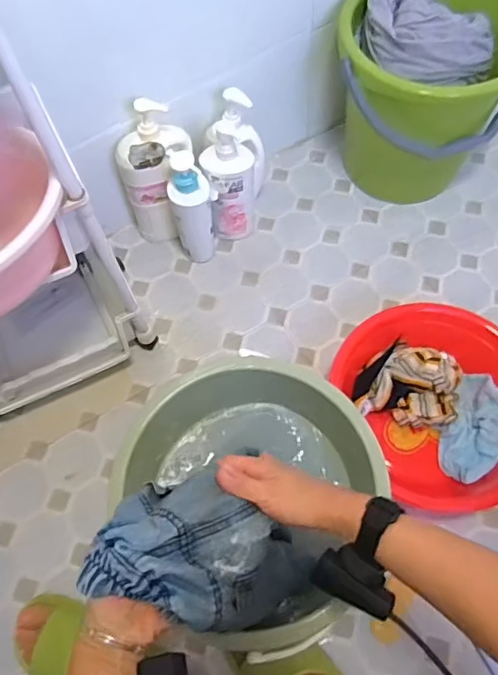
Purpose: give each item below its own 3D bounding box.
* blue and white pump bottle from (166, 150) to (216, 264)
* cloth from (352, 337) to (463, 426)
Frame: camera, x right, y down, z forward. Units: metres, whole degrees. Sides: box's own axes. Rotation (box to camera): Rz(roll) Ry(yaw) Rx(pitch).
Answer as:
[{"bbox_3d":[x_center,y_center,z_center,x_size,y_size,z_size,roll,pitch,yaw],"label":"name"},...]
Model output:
[{"bbox_3d":[-0.101,-0.224,0.983,0.069,0.253,0.055,-10,64,-2],"label":"blue and white pump bottle"},{"bbox_3d":[0.268,0.078,0.913,0.165,0.038,0.130,12,91,6],"label":"cloth"}]

